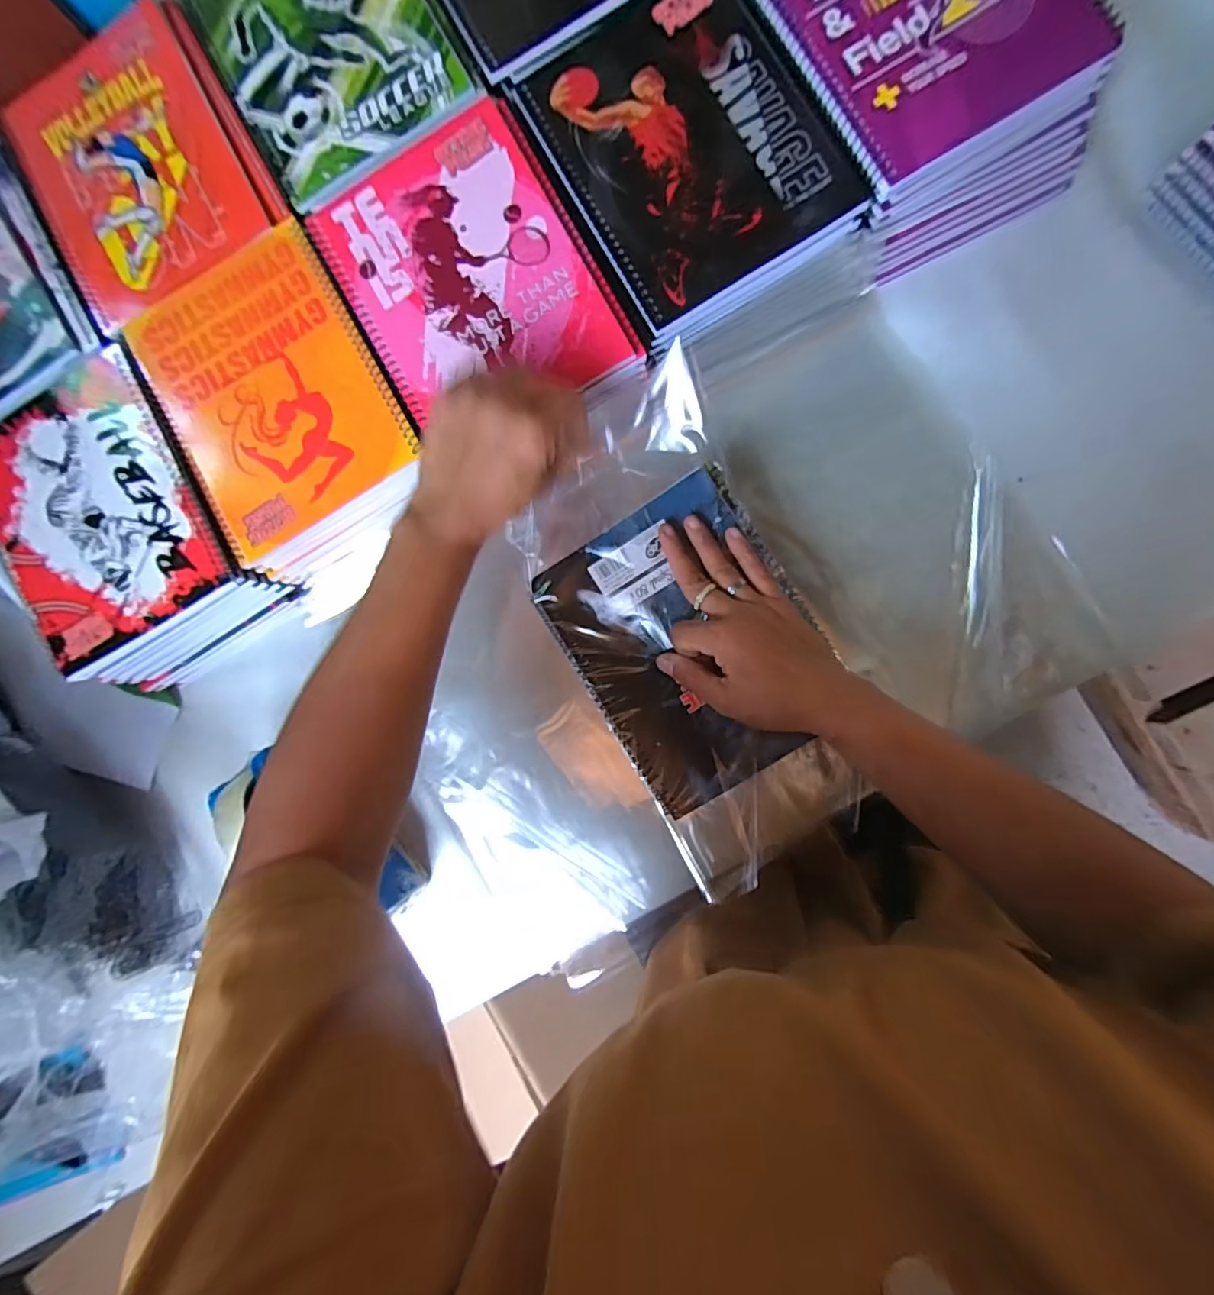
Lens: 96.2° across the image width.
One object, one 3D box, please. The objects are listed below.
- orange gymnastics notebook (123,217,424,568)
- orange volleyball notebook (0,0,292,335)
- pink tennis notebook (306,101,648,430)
[{"bbox_3d":[-0.236,-0.178,0.379,0.155,0.009,0.191,-29,86,5],"label":"orange gymnastics notebook"},{"bbox_3d":[-0.341,-0.351,0.392,0.162,0.009,0.193,-29,86,5],"label":"orange volleyball notebook"},{"bbox_3d":[-0.089,-0.241,0.358,0.154,0.008,0.197,-30,86,5],"label":"pink tennis notebook"}]

